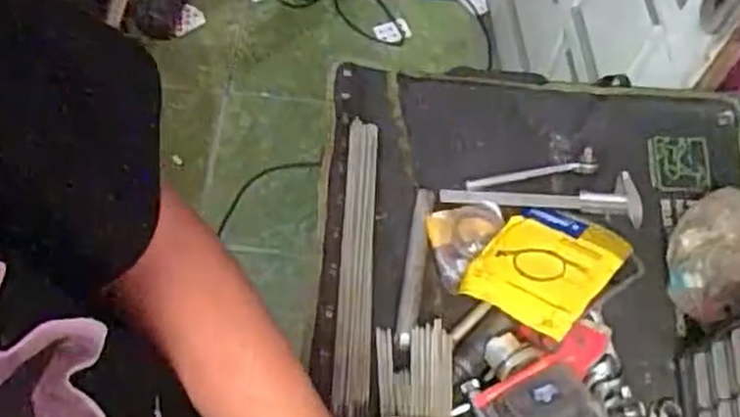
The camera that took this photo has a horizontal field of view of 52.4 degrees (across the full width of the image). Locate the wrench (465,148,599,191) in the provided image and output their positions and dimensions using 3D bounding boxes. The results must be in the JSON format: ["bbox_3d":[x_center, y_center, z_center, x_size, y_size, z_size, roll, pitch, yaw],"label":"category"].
[{"bbox_3d":[0.189,-0.046,0.879,0.157,0.021,0.027,-8,65,-6],"label":"wrench"}]

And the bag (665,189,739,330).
[{"bbox_3d":[0.380,0.049,0.801,0.135,0.090,0.124,-32,70,-16],"label":"bag"}]

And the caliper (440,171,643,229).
[{"bbox_3d":[0.200,-0.014,0.868,0.232,0.011,0.062,1,64,-2],"label":"caliper"}]

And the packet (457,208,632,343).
[{"bbox_3d":[0.187,0.059,0.800,0.124,0.020,0.167,29,52,33],"label":"packet"}]

